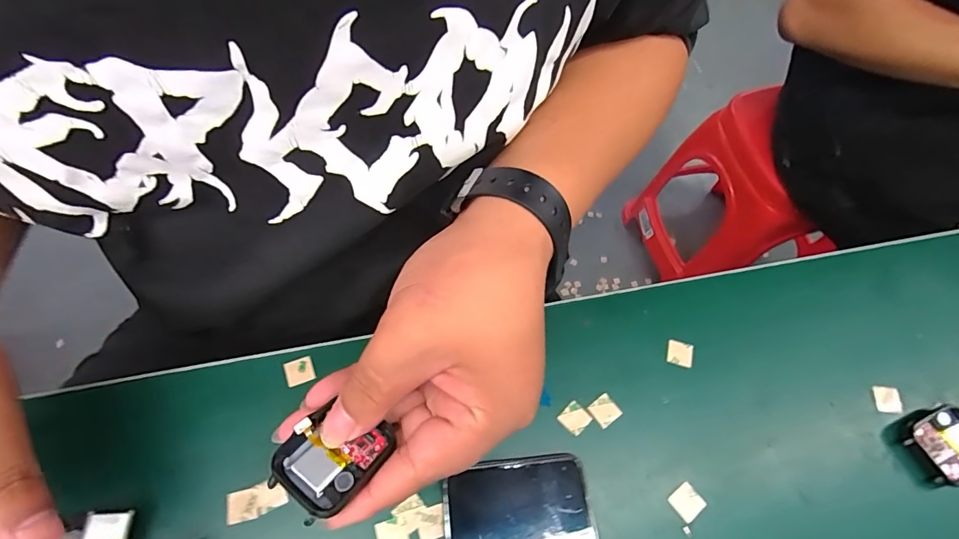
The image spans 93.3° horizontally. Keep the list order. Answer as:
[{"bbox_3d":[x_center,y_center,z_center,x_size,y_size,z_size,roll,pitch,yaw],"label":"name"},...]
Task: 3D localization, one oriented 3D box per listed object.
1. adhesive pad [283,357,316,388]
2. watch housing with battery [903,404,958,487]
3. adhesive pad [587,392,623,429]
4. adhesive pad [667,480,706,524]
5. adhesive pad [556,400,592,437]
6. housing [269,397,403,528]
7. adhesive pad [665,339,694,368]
[{"bbox_3d":[-0.111,0.062,0.276,0.017,0.004,0.016,-19,64,-13],"label":"adhesive pad"},{"bbox_3d":[0.278,0.105,0.270,0.040,0.016,0.037,-17,63,-11],"label":"watch housing with battery"},{"bbox_3d":[0.076,0.085,0.275,0.016,0.004,0.016,-32,67,-18],"label":"adhesive pad"},{"bbox_3d":[0.116,0.130,0.253,0.017,0.004,0.016,-32,67,-18],"label":"adhesive pad"},{"bbox_3d":[0.057,0.089,0.271,0.016,0.004,0.016,-40,70,-21],"label":"adhesive pad"},{"bbox_3d":[-0.061,0.077,0.188,0.036,0.009,0.043,35,65,16],"label":"housing"},{"bbox_3d":[0.131,0.055,0.295,0.017,0.004,0.016,15,62,6],"label":"adhesive pad"}]

